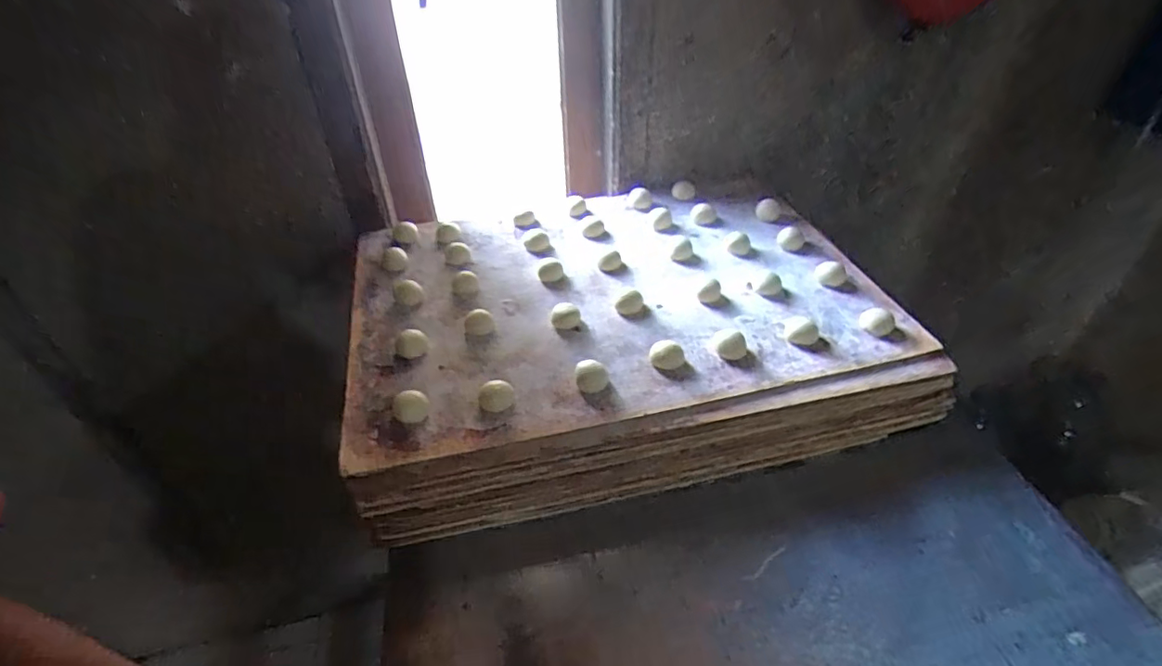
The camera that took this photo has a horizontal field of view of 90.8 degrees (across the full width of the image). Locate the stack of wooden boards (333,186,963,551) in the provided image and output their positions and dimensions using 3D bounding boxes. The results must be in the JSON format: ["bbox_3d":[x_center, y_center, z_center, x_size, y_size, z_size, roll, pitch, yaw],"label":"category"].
[{"bbox_3d":[0.040,-0.024,0.698,0.596,0.089,0.433,-10,40,-9],"label":"stack of wooden boards"}]

